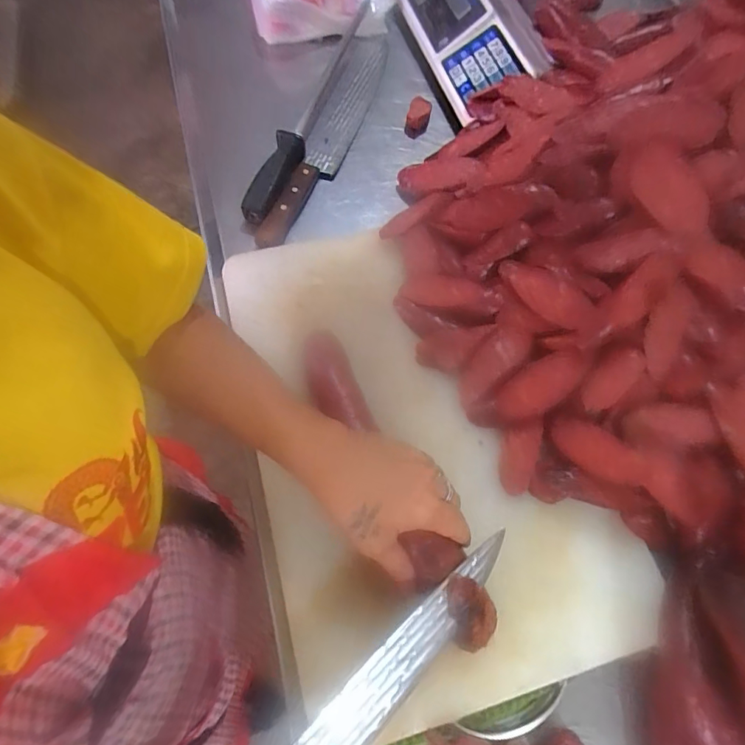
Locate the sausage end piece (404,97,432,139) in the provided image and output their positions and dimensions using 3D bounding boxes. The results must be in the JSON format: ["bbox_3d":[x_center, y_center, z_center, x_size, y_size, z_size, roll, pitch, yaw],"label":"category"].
[{"bbox_3d":[0.062,-0.342,0.622,0.030,0.026,0.061,12,65,3],"label":"sausage end piece"}]

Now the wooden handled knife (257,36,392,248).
[{"bbox_3d":[-0.051,-0.305,0.595,0.061,0.029,0.390,14,65,4],"label":"wooden handled knife"}]

